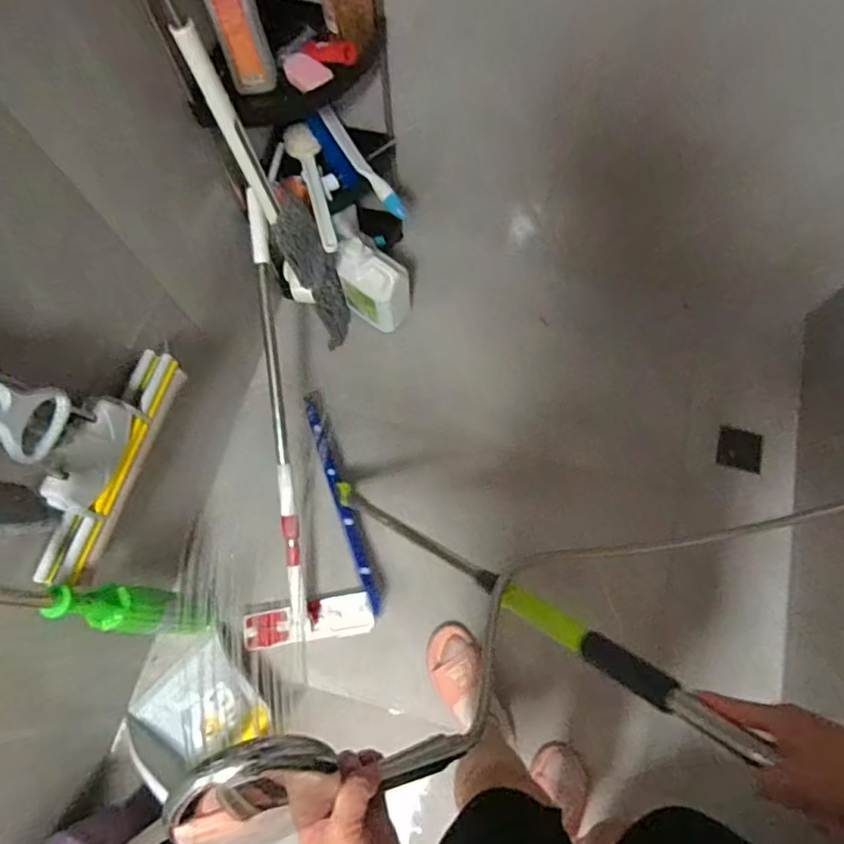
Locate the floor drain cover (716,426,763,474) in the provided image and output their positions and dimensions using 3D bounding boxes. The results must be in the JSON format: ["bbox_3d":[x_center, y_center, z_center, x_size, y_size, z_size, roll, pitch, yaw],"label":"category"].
[{"bbox_3d":[0.782,0.066,1.378,0.102,0.011,0.094,14,73,6],"label":"floor drain cover"}]

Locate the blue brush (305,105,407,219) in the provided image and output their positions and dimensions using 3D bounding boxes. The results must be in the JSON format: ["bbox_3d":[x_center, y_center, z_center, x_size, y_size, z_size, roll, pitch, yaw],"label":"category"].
[{"bbox_3d":[-0.139,-0.536,1.180,0.074,0.056,0.281,-32,74,-8],"label":"blue brush"}]

